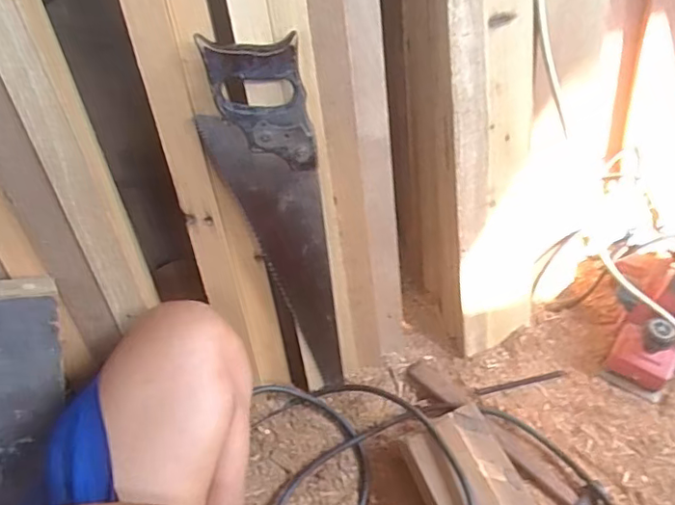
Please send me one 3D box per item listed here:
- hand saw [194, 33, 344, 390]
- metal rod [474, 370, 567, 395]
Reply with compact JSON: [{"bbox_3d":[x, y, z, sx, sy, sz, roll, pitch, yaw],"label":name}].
[{"bbox_3d":[-0.060,-0.010,0.652,0.102,0.455,0.019,-9,39,2],"label":"hand saw"},{"bbox_3d":[0.263,0.186,0.813,0.138,0.011,0.010,-12,52,-7],"label":"metal rod"}]

